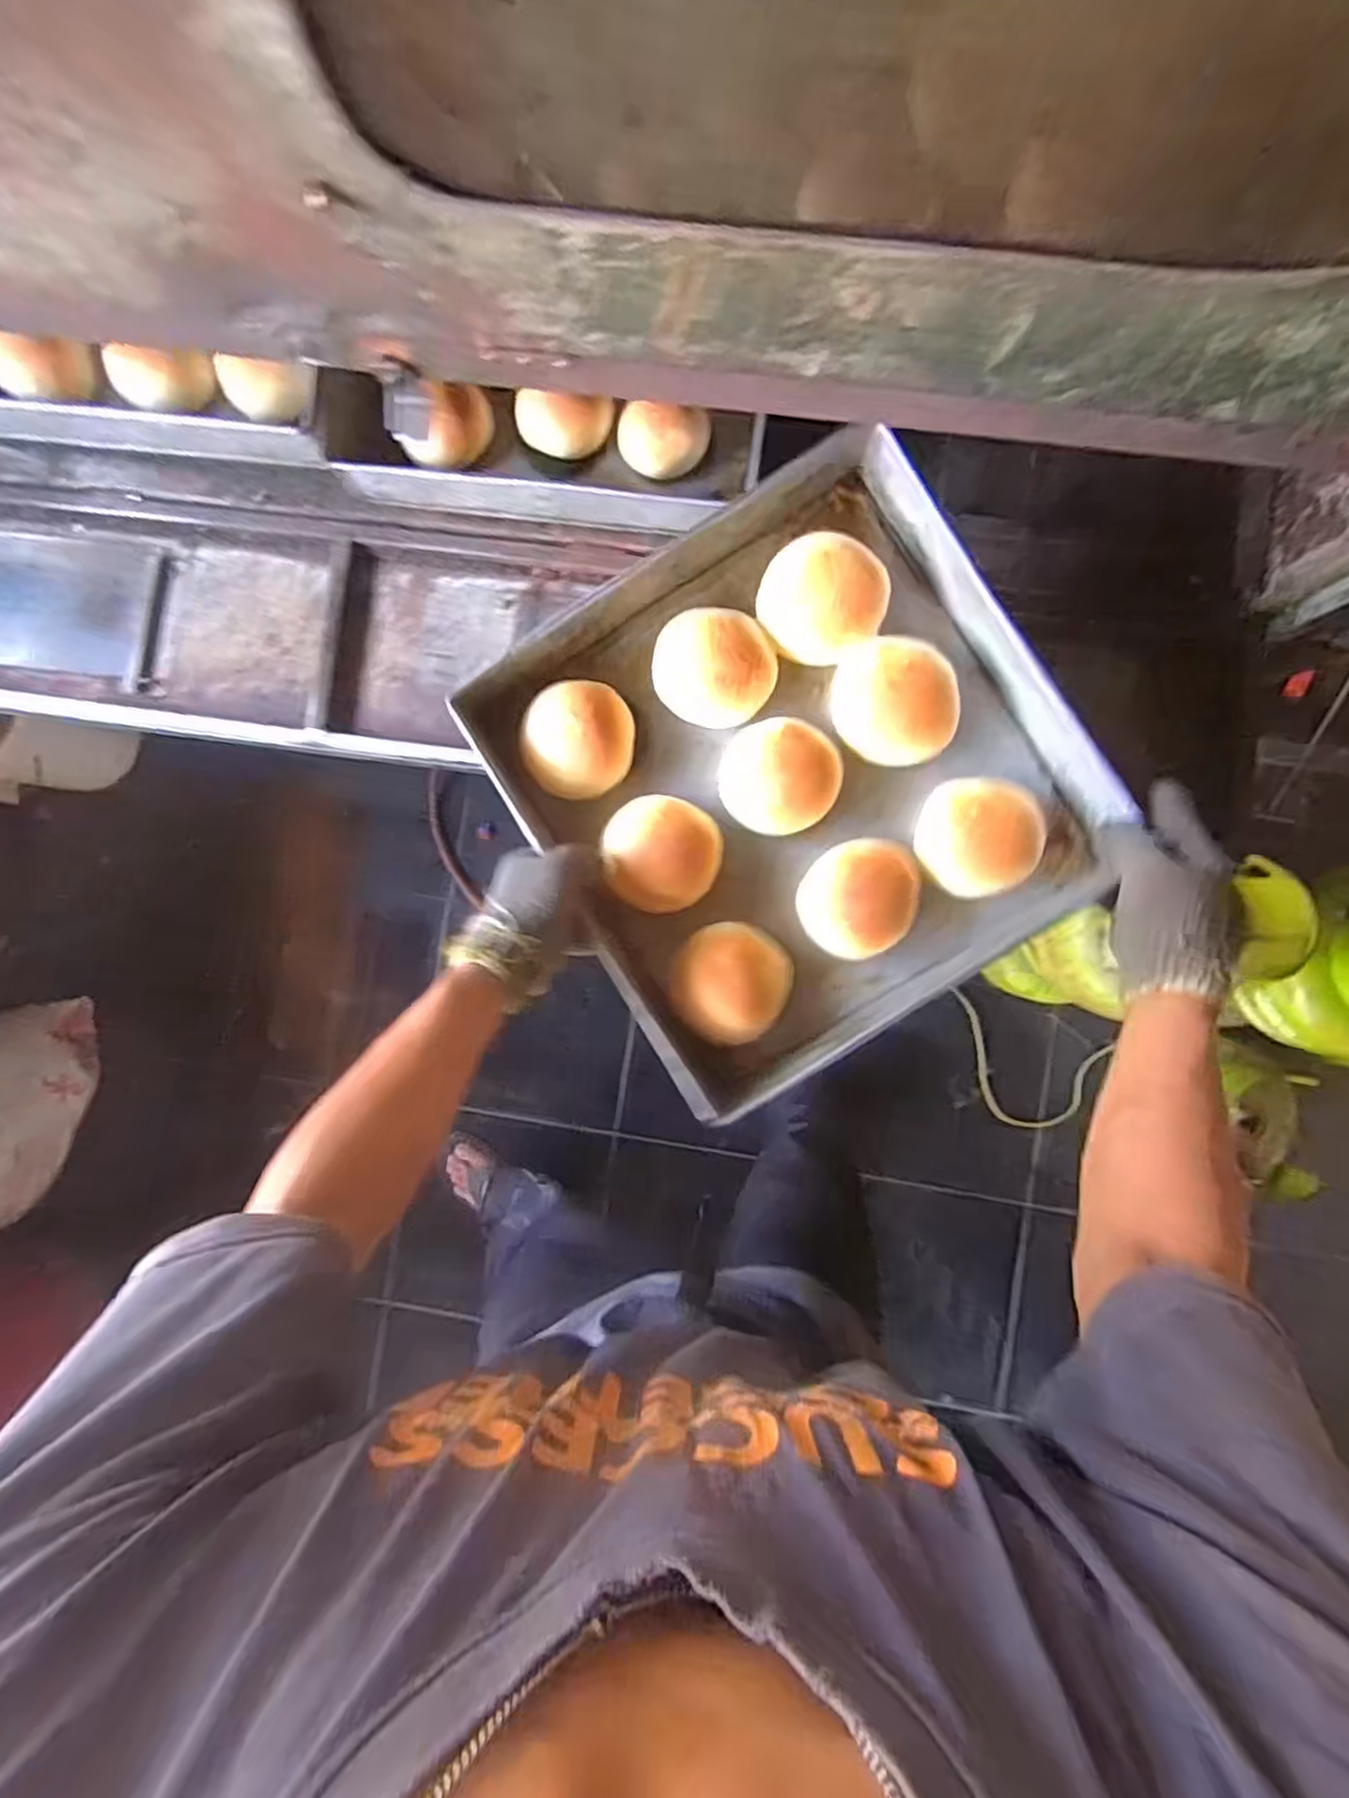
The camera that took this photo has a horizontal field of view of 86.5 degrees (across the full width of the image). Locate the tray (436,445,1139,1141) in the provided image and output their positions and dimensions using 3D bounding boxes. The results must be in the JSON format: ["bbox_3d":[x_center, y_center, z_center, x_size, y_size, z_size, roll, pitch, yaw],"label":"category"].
[{"bbox_3d":[0.095,-0.099,0.606,0.408,0.082,0.422,-31,88,0],"label":"tray"}]

